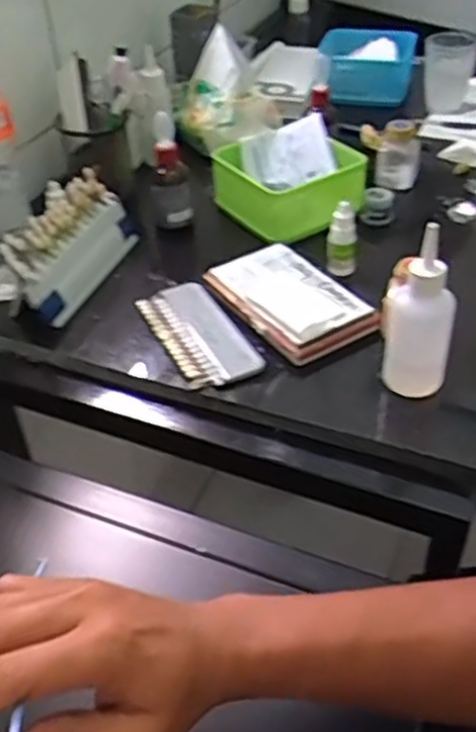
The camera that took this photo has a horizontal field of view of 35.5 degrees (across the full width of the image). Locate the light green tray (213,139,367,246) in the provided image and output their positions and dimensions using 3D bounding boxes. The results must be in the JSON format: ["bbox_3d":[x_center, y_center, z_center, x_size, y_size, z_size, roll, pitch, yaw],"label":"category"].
[{"bbox_3d":[0.059,-0.198,0.832,0.162,0.077,0.107,15,45,19],"label":"light green tray"}]

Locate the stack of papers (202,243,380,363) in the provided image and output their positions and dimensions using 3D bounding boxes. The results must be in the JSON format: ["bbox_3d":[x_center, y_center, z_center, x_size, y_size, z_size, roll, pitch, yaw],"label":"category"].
[{"bbox_3d":[0.049,-0.065,0.692,0.094,0.022,0.155,-25,46,-23],"label":"stack of papers"}]

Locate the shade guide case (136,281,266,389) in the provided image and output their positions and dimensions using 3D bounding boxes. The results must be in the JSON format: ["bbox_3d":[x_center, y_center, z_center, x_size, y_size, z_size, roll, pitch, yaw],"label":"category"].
[{"bbox_3d":[-0.037,-0.030,0.685,0.070,0.014,0.153,-22,45,-20],"label":"shade guide case"}]

